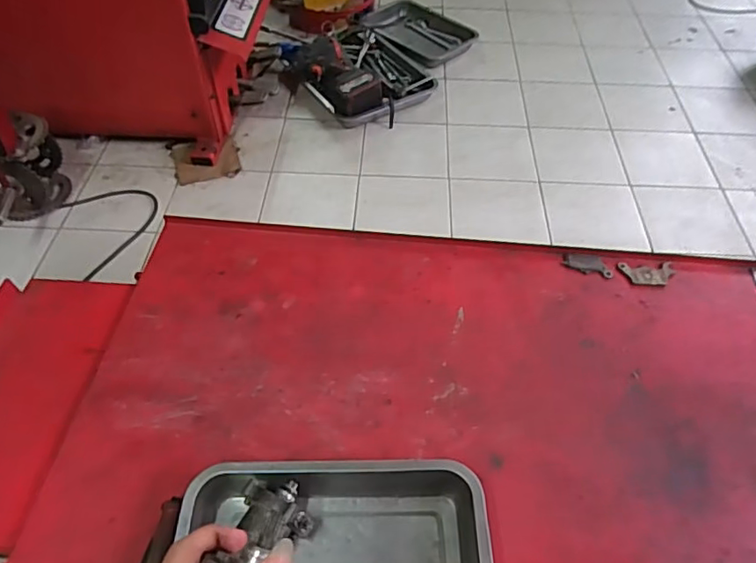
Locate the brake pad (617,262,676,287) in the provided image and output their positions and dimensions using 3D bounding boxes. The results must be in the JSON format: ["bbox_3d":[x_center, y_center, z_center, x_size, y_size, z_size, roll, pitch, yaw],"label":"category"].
[{"bbox_3d":[0.411,-0.012,0.840,0.081,0.005,0.042,2,52,4],"label":"brake pad"}]

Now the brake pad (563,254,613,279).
[{"bbox_3d":[0.319,-0.027,0.840,0.072,0.004,0.038,12,53,8],"label":"brake pad"}]

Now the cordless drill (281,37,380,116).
[{"bbox_3d":[-0.114,-0.497,1.360,0.151,0.101,0.278,-28,57,-20],"label":"cordless drill"}]

